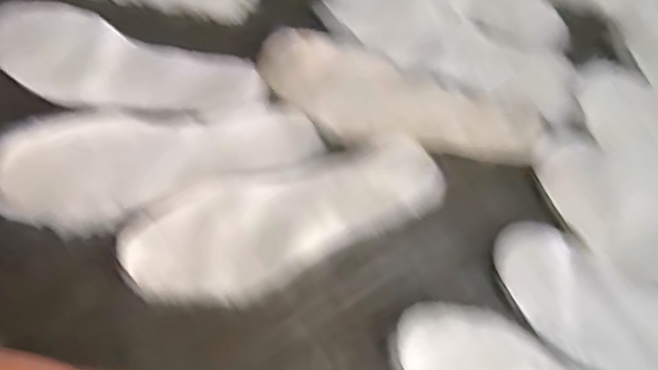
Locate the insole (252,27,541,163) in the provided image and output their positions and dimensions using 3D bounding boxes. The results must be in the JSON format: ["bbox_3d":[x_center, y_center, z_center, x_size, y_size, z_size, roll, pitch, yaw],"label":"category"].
[{"bbox_3d":[0.061,-0.072,0.514,0.255,0.014,0.089,17,65,7],"label":"insole"}]

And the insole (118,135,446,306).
[{"bbox_3d":[-0.033,0.024,0.472,0.261,0.011,0.099,-21,66,-10],"label":"insole"}]

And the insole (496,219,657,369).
[{"bbox_3d":[0.246,0.122,0.435,0.260,0.018,0.083,35,69,15],"label":"insole"}]

